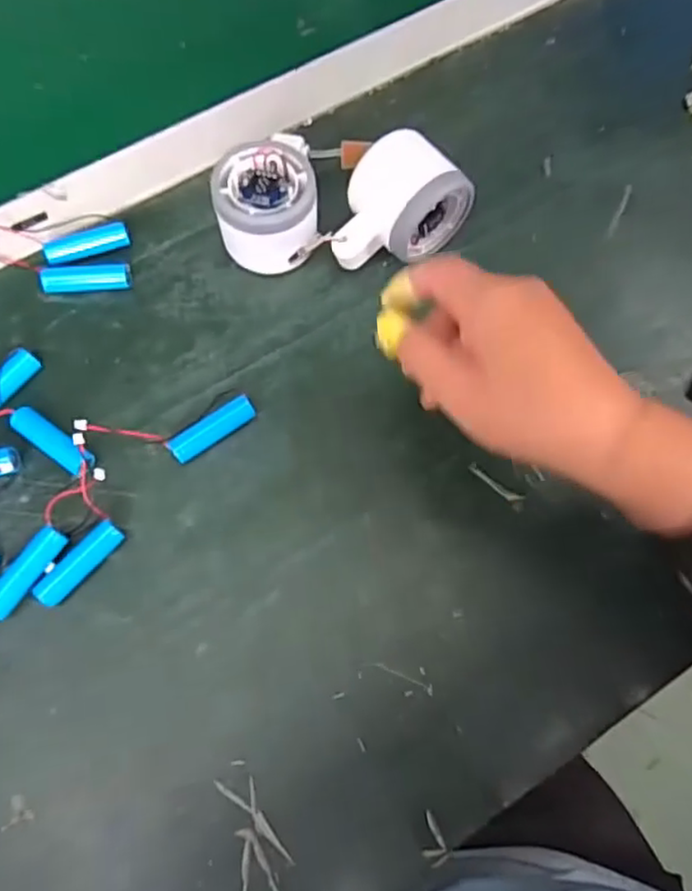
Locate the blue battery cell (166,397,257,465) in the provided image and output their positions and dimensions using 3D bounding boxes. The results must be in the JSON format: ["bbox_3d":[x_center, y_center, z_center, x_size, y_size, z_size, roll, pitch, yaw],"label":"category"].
[{"bbox_3d":[-0.074,-0.009,0.365,0.051,0.014,0.013,-36,77,-10],"label":"blue battery cell"}]

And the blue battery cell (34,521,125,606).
[{"bbox_3d":[-0.139,0.061,0.339,0.016,0.013,0.050,41,77,11],"label":"blue battery cell"}]

